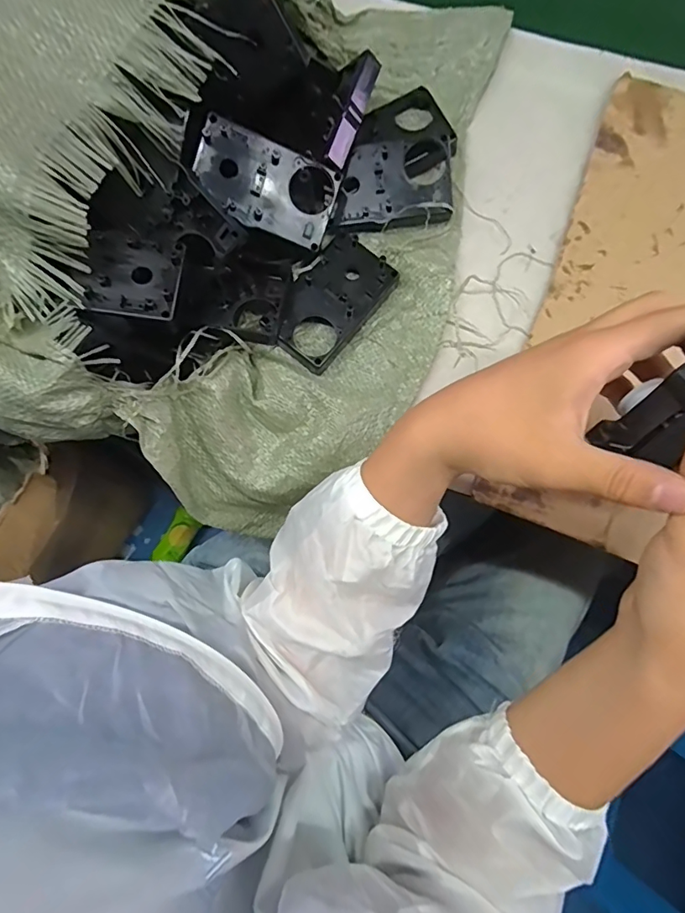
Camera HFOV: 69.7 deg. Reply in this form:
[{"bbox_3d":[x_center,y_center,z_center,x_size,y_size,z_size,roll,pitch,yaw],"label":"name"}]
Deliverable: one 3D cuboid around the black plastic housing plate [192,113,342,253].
[{"bbox_3d":[-0.054,-0.191,0.349,0.098,0.007,0.059,17,98,-12],"label":"black plastic housing plate"}]

